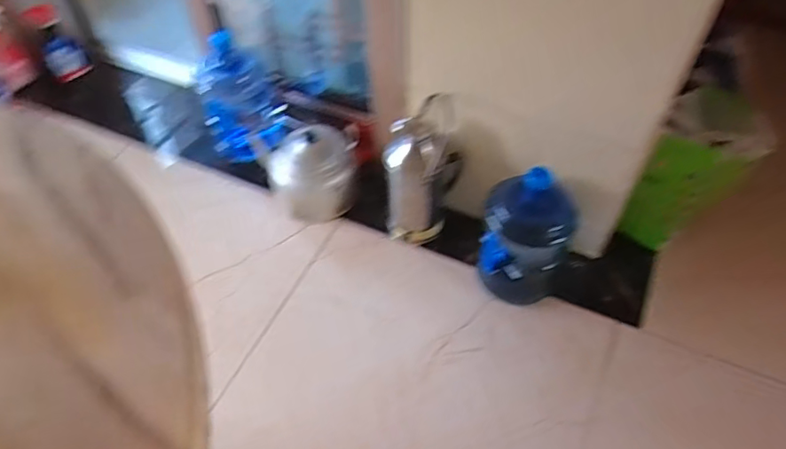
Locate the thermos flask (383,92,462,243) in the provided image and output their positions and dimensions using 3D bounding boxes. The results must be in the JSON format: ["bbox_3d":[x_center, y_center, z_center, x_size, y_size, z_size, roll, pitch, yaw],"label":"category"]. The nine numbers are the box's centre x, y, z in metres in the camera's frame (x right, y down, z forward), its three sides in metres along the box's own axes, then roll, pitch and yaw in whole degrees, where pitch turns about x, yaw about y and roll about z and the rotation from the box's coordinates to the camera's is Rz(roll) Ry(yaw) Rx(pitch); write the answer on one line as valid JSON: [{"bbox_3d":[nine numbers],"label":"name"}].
[{"bbox_3d":[0.078,-0.111,1.446,0.177,0.392,0.117,-10,51,-8],"label":"thermos flask"}]

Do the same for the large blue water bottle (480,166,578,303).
[{"bbox_3d":[0.324,0.031,1.367,0.212,0.363,0.185,17,56,14],"label":"large blue water bottle"}]

